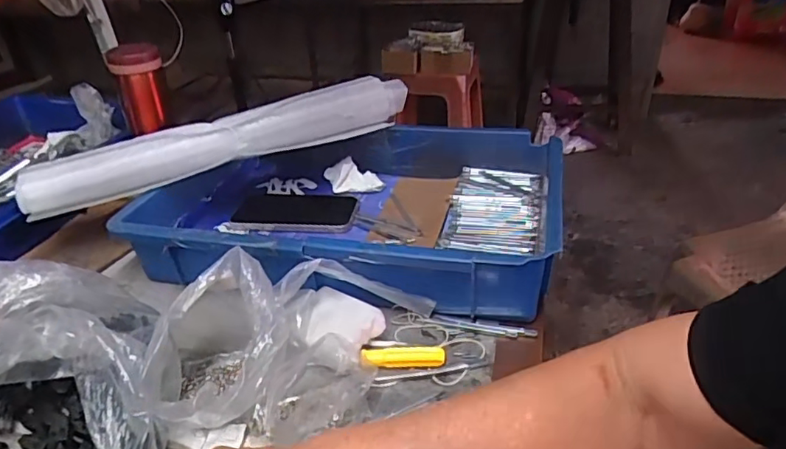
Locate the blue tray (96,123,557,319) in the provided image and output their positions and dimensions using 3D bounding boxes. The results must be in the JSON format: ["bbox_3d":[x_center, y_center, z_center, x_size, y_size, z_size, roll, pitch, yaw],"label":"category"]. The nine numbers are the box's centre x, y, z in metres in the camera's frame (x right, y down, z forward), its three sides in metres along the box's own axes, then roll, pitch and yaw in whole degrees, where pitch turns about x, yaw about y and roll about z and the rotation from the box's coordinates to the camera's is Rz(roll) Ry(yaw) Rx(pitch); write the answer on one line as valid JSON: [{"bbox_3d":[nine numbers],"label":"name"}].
[{"bbox_3d":[-0.045,-0.020,0.620,0.433,0.085,0.278,6,32,12],"label":"blue tray"}]

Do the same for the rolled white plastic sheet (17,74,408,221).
[{"bbox_3d":[-0.183,-0.101,0.643,0.436,0.073,0.055,-16,34,-21],"label":"rolled white plastic sheet"}]

